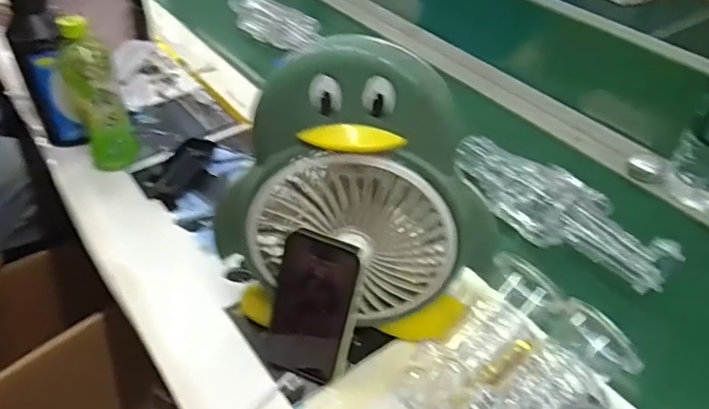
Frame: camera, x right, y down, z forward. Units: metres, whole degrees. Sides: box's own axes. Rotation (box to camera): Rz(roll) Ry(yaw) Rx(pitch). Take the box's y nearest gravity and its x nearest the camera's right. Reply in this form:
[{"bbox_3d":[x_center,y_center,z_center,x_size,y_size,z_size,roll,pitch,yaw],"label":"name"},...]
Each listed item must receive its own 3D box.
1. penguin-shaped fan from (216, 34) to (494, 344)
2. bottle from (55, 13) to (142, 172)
[{"bbox_3d":[-0.003,0.005,0.511,0.249,0.281,0.093,4,42,4],"label":"penguin-shaped fan"},{"bbox_3d":[-0.338,-0.147,0.743,0.064,0.187,0.069,-21,46,-19],"label":"bottle"}]

